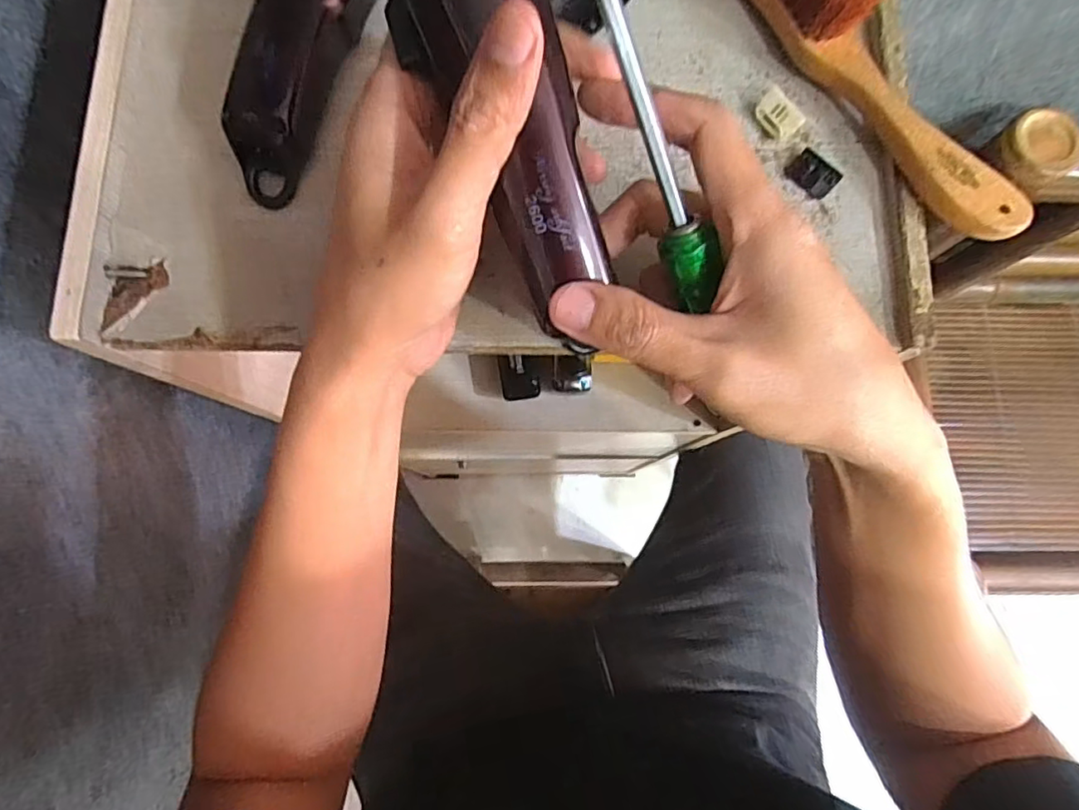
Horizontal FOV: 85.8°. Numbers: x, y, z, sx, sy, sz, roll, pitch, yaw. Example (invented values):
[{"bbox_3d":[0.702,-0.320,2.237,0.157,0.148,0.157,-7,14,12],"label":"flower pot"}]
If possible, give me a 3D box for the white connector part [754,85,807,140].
[{"bbox_3d":[0.117,-0.142,0.285,0.012,0.012,0.023,-39,81,-8],"label":"white connector part"}]

